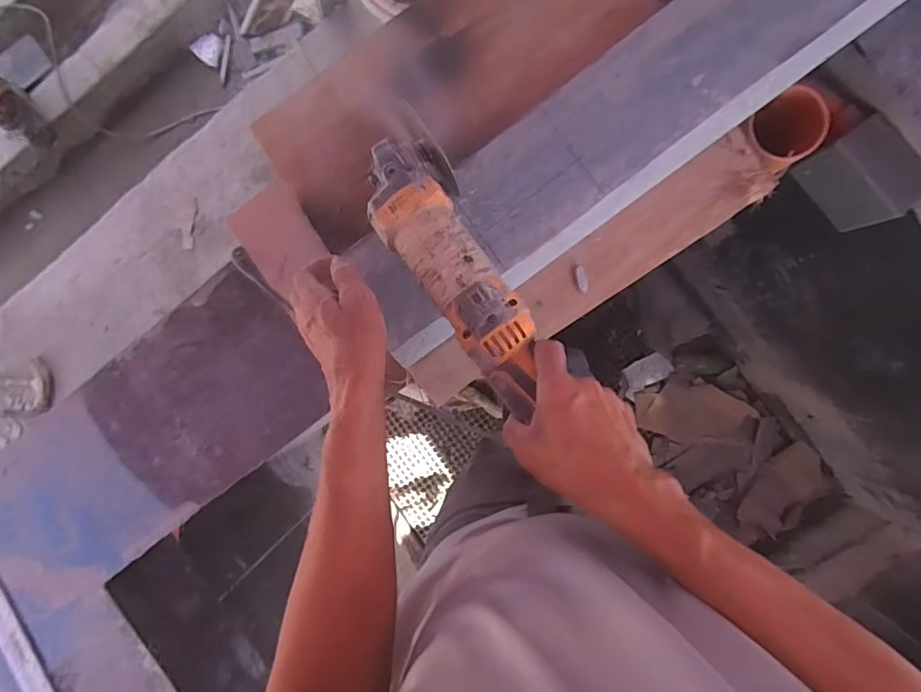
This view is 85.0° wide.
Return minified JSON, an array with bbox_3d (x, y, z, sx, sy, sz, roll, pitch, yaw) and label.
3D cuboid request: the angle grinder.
[{"bbox_3d":[-0.004,-0.069,0.465,0.082,0.081,0.279,-29,75,7],"label":"angle grinder"}]

